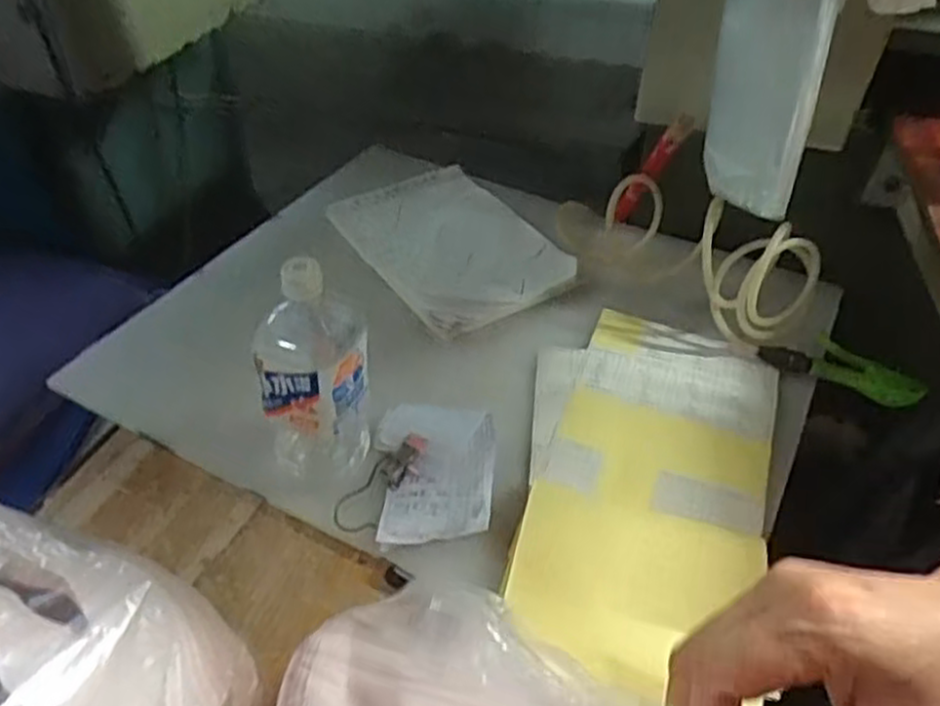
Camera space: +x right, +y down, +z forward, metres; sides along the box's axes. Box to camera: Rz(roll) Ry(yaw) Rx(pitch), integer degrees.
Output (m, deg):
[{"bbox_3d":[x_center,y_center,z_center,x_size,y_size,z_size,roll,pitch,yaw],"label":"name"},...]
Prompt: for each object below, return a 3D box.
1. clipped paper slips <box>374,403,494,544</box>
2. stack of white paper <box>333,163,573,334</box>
[{"bbox_3d":[-0.032,0.105,0.688,0.104,0.021,0.135,-3,59,7],"label":"clipped paper slips"},{"bbox_3d":[-0.022,-0.139,0.957,0.215,0.035,0.289,-24,47,-26],"label":"stack of white paper"}]

